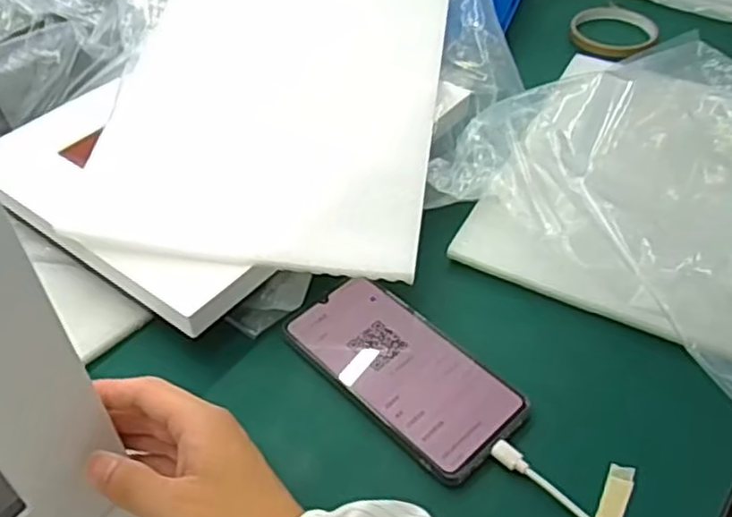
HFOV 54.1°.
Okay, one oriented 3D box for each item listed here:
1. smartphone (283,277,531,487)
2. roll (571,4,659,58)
[{"bbox_3d":[0.020,0.066,0.437,0.073,0.009,0.149,-35,55,-28],"label":"smartphone"},{"bbox_3d":[0.244,-0.222,0.704,0.081,0.014,0.100,8,46,10],"label":"roll"}]

